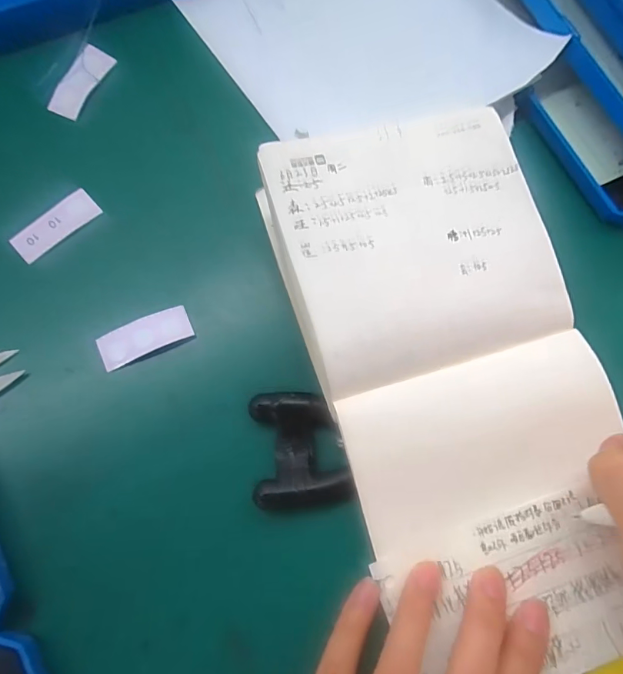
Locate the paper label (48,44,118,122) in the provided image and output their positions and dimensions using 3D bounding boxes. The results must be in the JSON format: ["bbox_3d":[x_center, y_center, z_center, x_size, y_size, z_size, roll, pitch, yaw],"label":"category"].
[{"bbox_3d":[-0.132,-0.146,0.260,0.017,0.004,0.047,26,79,-9],"label":"paper label"}]

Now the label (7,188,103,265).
[{"bbox_3d":[-0.134,-0.058,0.238,0.045,0.004,0.017,-41,85,-10],"label":"label"}]

